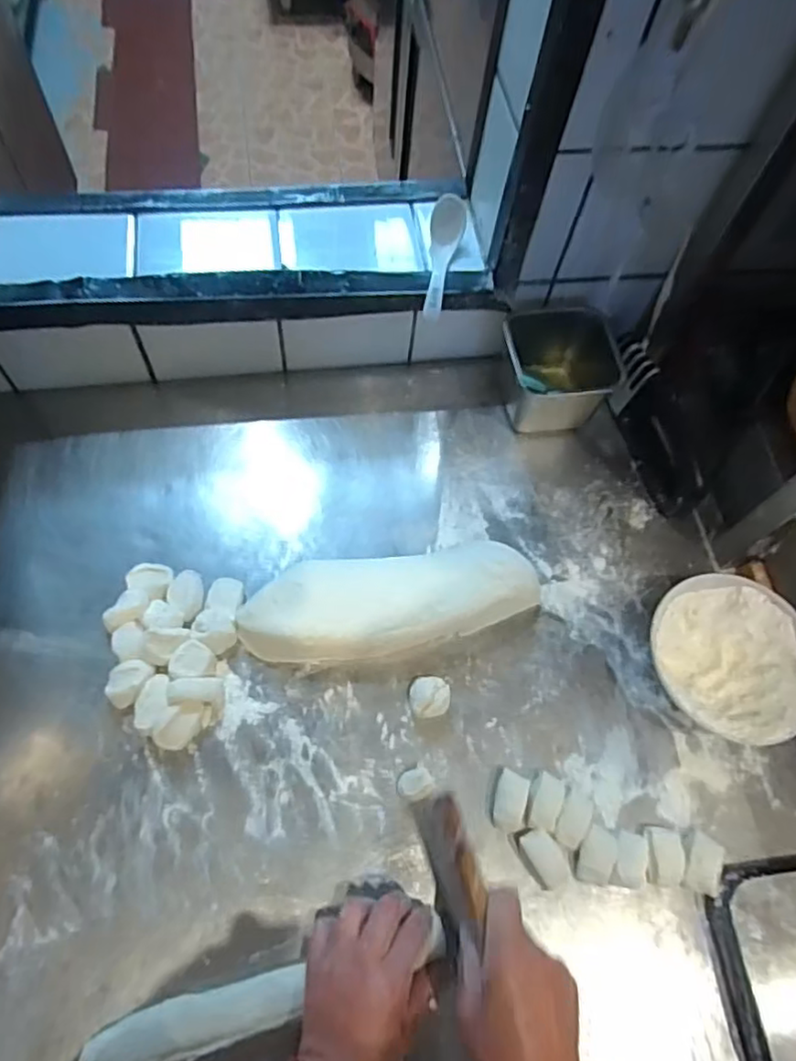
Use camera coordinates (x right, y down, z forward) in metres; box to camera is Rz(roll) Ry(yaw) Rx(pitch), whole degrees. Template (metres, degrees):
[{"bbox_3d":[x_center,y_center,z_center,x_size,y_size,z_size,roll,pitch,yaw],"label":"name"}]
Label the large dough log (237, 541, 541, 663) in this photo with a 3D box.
[{"bbox_3d":[-0.005,0.068,0.625,0.287,0.048,0.107,-7,65,-7],"label":"large dough log"}]

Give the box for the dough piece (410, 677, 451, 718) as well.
[{"bbox_3d":[0.030,0.154,0.604,0.035,0.019,0.037,1,64,-3],"label":"dough piece"}]

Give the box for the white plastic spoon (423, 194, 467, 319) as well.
[{"bbox_3d":[0.047,-0.289,0.689,0.035,0.020,0.135,9,80,1],"label":"white plastic spoon"}]

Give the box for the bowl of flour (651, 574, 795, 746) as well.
[{"bbox_3d":[0.310,0.125,0.620,0.145,0.062,0.156,-21,67,-13],"label":"bowl of flour"}]

